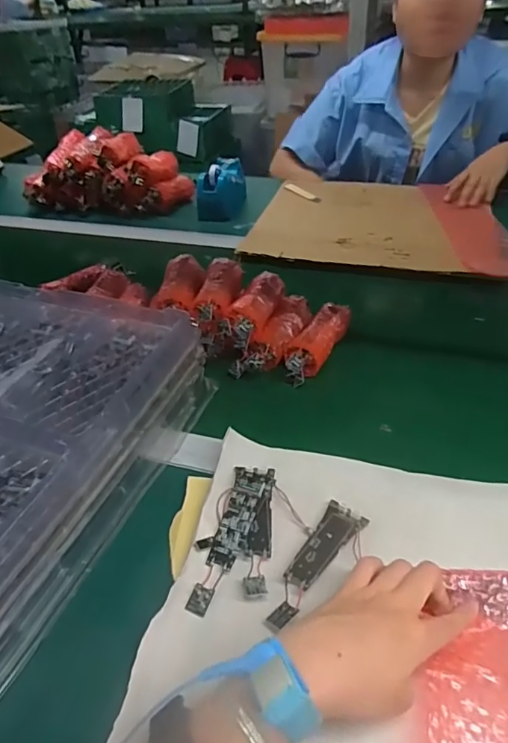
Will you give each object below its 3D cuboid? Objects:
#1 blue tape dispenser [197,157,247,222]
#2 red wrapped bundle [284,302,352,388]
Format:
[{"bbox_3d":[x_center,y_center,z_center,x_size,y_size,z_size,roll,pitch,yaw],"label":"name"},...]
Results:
[{"bbox_3d":[-0.059,-0.349,0.956,0.066,0.079,0.137,7,41,12],"label":"blue tape dispenser"},{"bbox_3d":[0.072,-0.037,0.585,0.041,0.032,0.121,22,58,27],"label":"red wrapped bundle"}]

